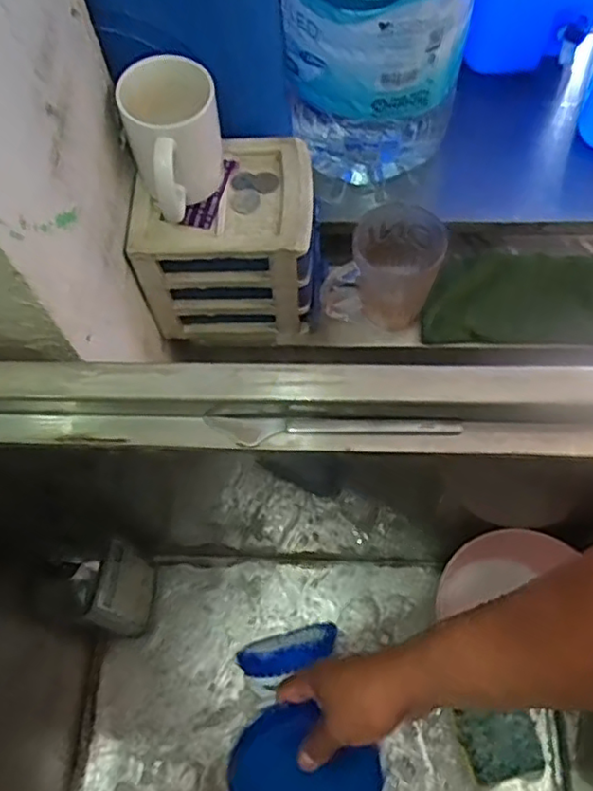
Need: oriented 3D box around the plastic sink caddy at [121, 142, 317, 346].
[{"bbox_3d":[-0.066,-0.155,0.663,0.166,0.160,0.140,-1,65,2],"label":"plastic sink caddy"}]

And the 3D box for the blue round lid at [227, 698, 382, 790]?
[{"bbox_3d":[0.003,0.312,0.508,0.114,0.011,0.104,0,85,4],"label":"blue round lid"}]

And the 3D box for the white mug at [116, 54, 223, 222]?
[{"bbox_3d":[-0.102,-0.219,0.551,0.080,0.103,0.091,-15,66,-5],"label":"white mug"}]

